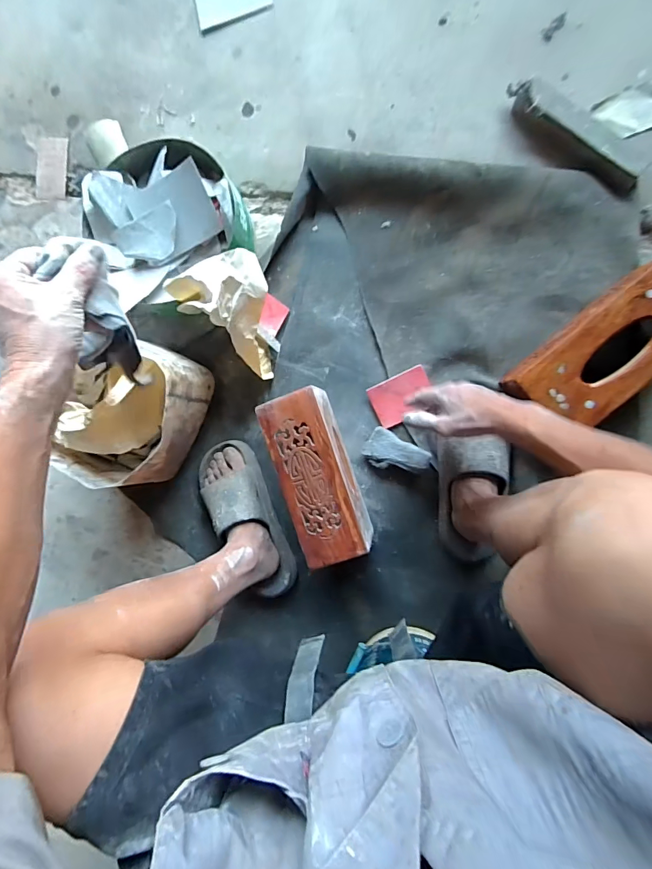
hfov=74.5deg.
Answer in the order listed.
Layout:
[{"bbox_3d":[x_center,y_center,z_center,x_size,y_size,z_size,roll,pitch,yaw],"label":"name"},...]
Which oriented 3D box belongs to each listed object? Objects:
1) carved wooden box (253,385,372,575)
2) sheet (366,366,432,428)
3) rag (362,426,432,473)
[{"bbox_3d":[-0.011,0.063,0.692,0.098,0.114,0.256,-19,87,9],"label":"carved wooden box"},{"bbox_3d":[0.127,-0.063,0.716,0.100,0.012,0.073,-26,88,9],"label":"sheet"},{"bbox_3d":[0.116,0.036,0.714,0.102,0.038,0.063,30,96,7],"label":"rag"}]

